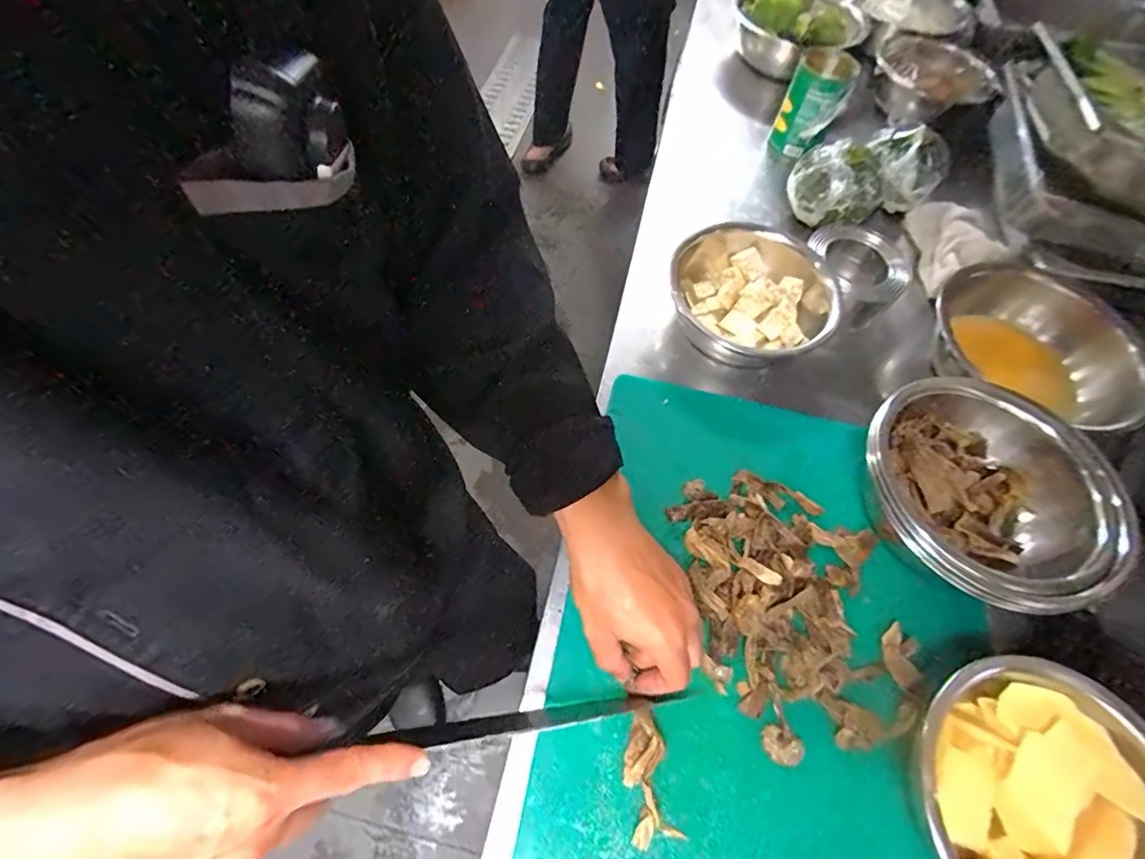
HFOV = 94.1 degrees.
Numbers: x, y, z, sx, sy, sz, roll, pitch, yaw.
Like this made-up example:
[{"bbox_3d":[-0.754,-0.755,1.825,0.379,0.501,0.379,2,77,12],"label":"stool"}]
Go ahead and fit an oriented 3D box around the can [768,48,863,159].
[{"bbox_3d":[0.325,-0.437,0.729,0.074,0.118,0.089,25,63,8],"label":"can"}]

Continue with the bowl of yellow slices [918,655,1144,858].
[{"bbox_3d":[0.305,0.246,0.343,0.168,0.074,0.176,2,62,-4],"label":"bowl of yellow slices"}]

